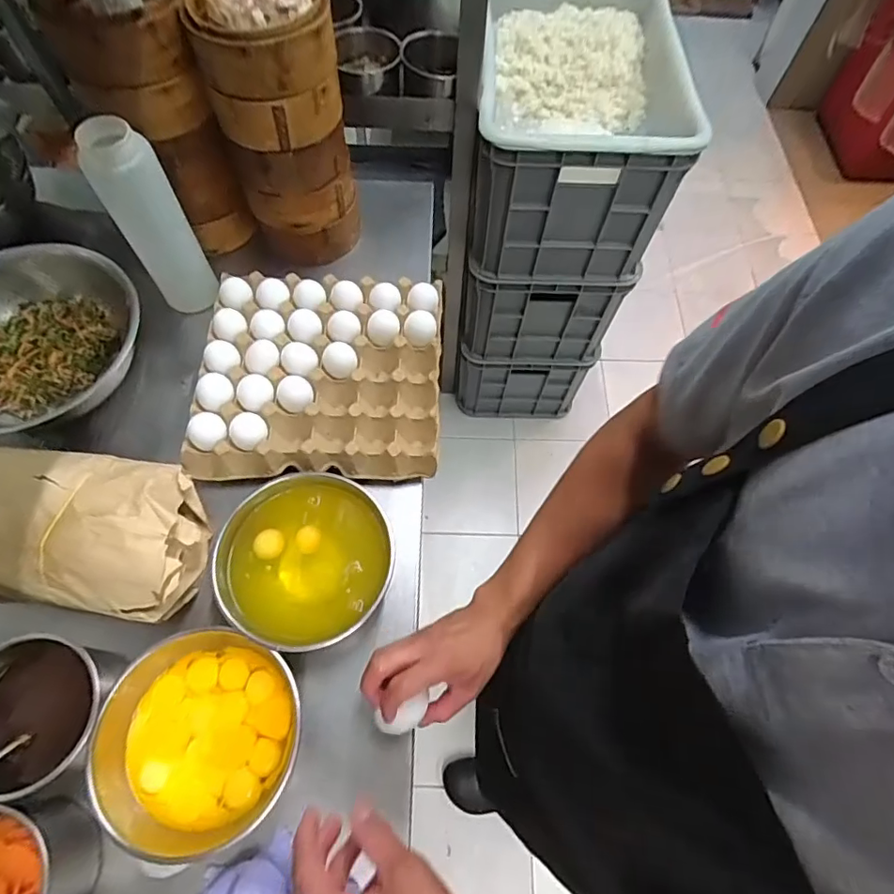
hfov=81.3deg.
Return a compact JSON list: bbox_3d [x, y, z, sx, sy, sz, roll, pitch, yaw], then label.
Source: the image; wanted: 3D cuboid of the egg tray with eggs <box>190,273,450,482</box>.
[{"bbox_3d":[-0.151,-0.092,0.638,0.277,0.055,0.259,2,64,-1],"label":"egg tray with eggs"}]

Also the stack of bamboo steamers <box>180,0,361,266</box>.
[{"bbox_3d":[-0.196,-0.385,0.640,0.137,0.274,0.140,-14,66,-9],"label":"stack of bamboo steamers"}]

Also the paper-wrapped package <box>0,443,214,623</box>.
[{"bbox_3d":[-0.447,0.072,0.520,0.387,0.095,0.151,6,64,1],"label":"paper-wrapped package"}]

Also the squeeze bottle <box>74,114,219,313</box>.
[{"bbox_3d":[-0.340,-0.256,0.608,0.063,0.213,0.062,11,64,3],"label":"squeeze bottle"}]

